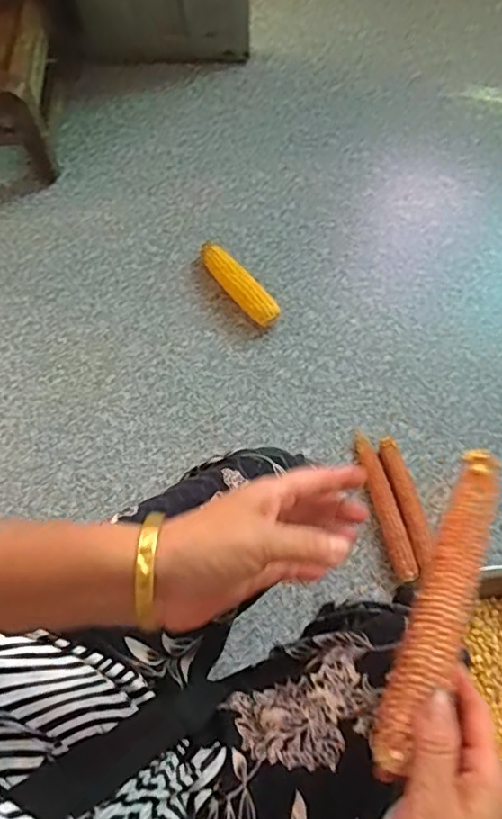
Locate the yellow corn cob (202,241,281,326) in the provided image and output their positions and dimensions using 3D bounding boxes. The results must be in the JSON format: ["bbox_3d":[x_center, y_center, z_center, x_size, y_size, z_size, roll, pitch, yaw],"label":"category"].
[{"bbox_3d":[-0.029,-0.226,1.000,0.054,0.053,0.199,-36,74,-14],"label":"yellow corn cob"}]

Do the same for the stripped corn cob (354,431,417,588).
[{"bbox_3d":[0.200,0.143,0.856,0.034,0.023,0.225,-15,70,-7],"label":"stripped corn cob"}]

